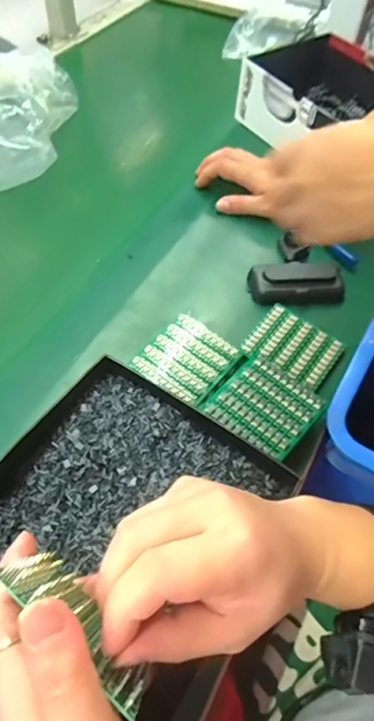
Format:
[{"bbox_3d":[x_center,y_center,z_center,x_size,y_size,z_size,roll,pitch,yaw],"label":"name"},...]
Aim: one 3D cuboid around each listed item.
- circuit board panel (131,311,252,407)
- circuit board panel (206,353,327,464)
[{"bbox_3d":[0.002,0.000,0.464,0.083,0.012,0.085,36,61,20],"label":"circuit board panel"},{"bbox_3d":[0.073,0.040,0.411,0.080,0.004,0.082,37,60,18],"label":"circuit board panel"}]

